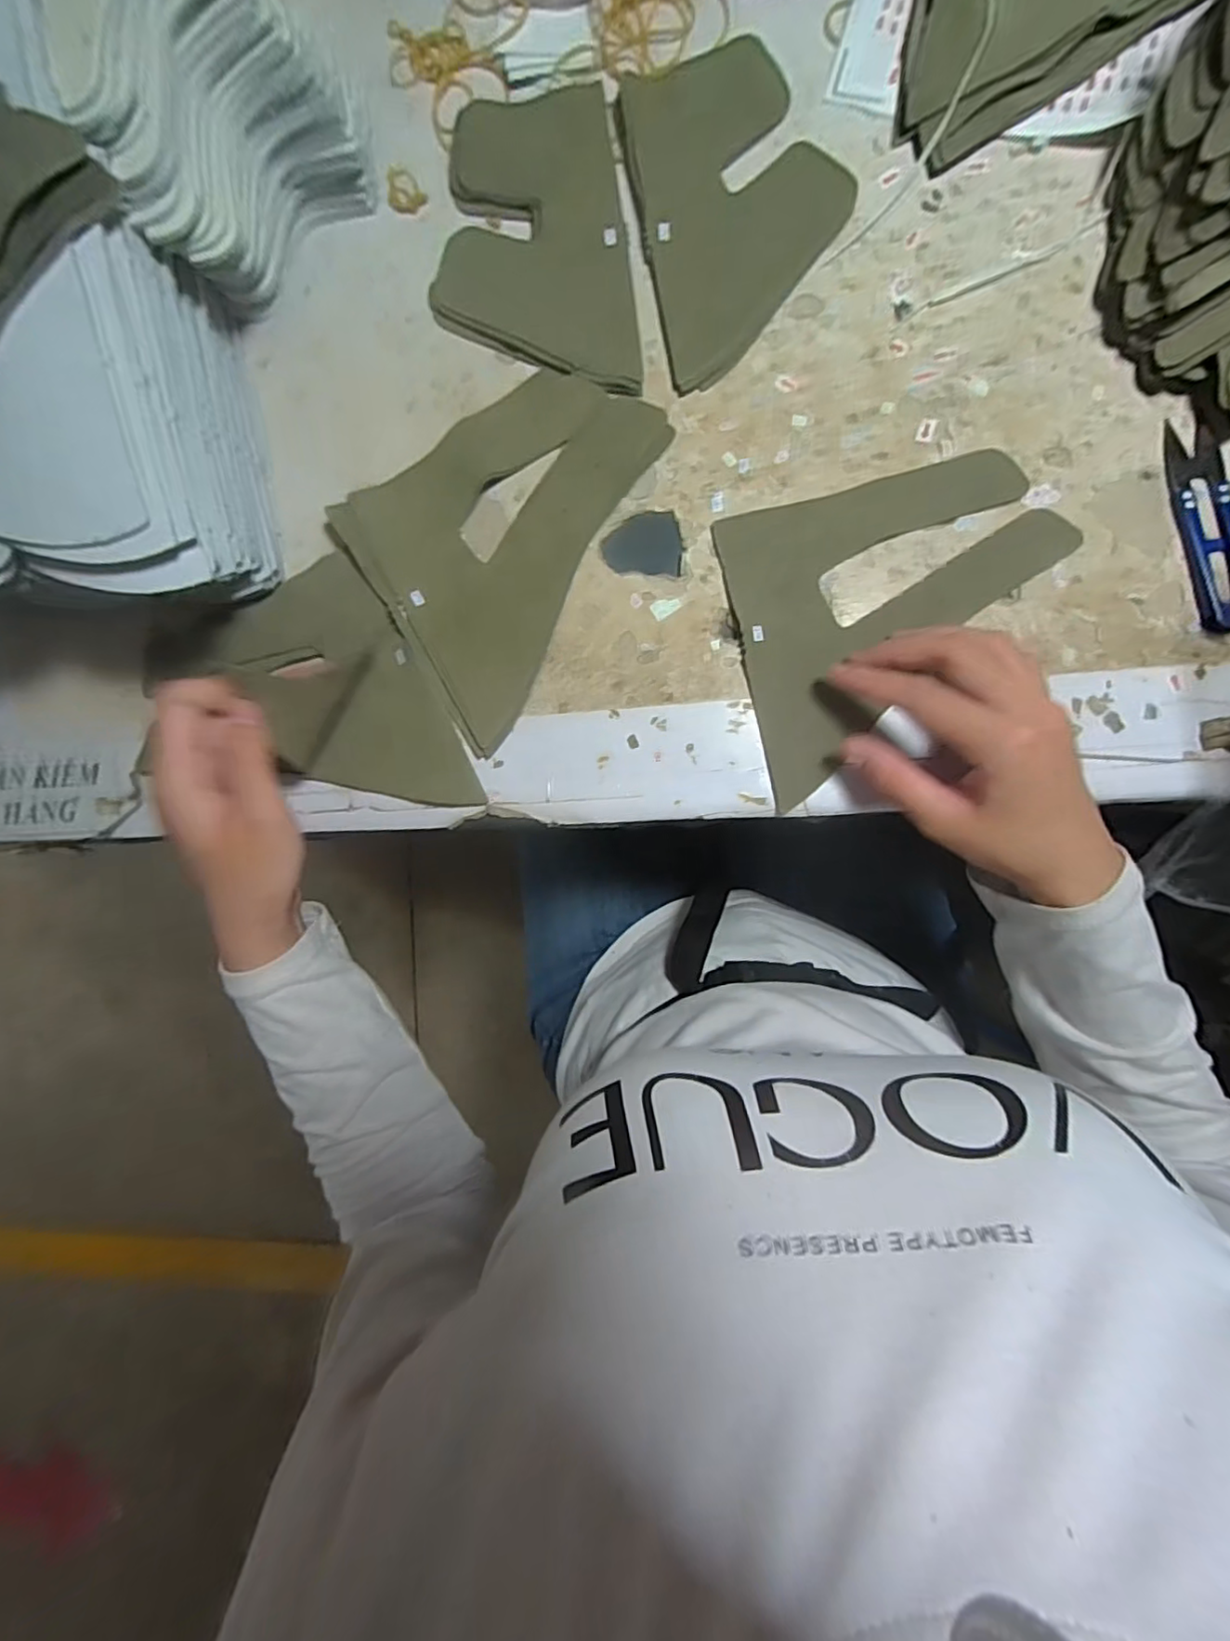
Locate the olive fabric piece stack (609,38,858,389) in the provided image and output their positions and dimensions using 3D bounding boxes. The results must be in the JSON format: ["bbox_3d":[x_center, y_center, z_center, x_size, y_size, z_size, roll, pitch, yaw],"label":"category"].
[{"bbox_3d":[0.064,-0.307,0.309,0.102,0.010,0.150,-13,90,6],"label":"olive fabric piece stack"}]

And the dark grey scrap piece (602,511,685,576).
[{"bbox_3d":[0.015,-0.146,0.322,0.041,0.004,0.032,5,92,6],"label":"dark grey scrap piece"}]

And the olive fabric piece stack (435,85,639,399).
[{"bbox_3d":[-0.045,-0.293,0.321,0.100,0.006,0.148,-7,91,6],"label":"olive fabric piece stack"}]

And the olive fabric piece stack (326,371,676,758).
[{"bbox_3d":[-0.068,-0.154,0.325,0.132,0.012,0.188,35,95,4],"label":"olive fabric piece stack"}]

